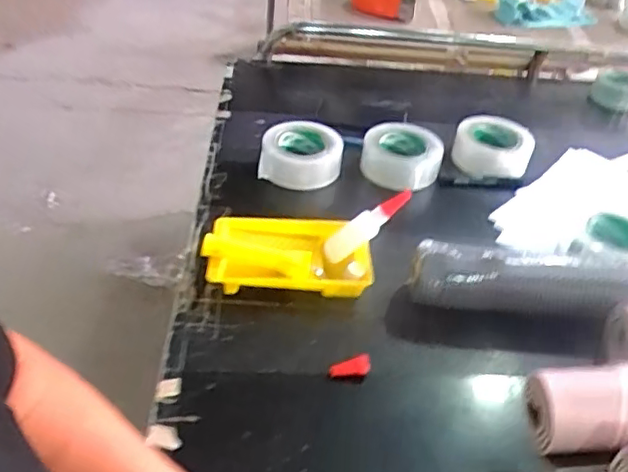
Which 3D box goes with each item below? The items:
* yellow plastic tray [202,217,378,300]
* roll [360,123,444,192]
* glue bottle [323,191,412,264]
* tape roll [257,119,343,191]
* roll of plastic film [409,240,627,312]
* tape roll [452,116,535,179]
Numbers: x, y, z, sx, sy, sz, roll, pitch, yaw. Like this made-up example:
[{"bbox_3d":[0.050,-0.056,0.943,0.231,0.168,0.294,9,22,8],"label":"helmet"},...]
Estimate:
[{"bbox_3d":[-0.032,0.021,0.755,0.207,0.054,0.121,6,42,0],"label":"yellow plastic tray"},{"bbox_3d":[0.140,-0.128,0.959,0.127,0.056,0.121,3,42,-3],"label":"roll"},{"bbox_3d":[0.069,-0.013,0.761,0.030,0.137,0.026,34,29,-32],"label":"glue bottle"},{"bbox_3d":[-0.018,-0.131,0.941,0.117,0.053,0.118,2,42,-2],"label":"tape roll"},{"bbox_3d":[0.412,0.072,0.726,0.581,0.085,0.073,5,42,-1],"label":"roll of plastic film"},{"bbox_3d":[0.299,-0.145,0.990,0.129,0.056,0.124,11,42,5],"label":"tape roll"}]

